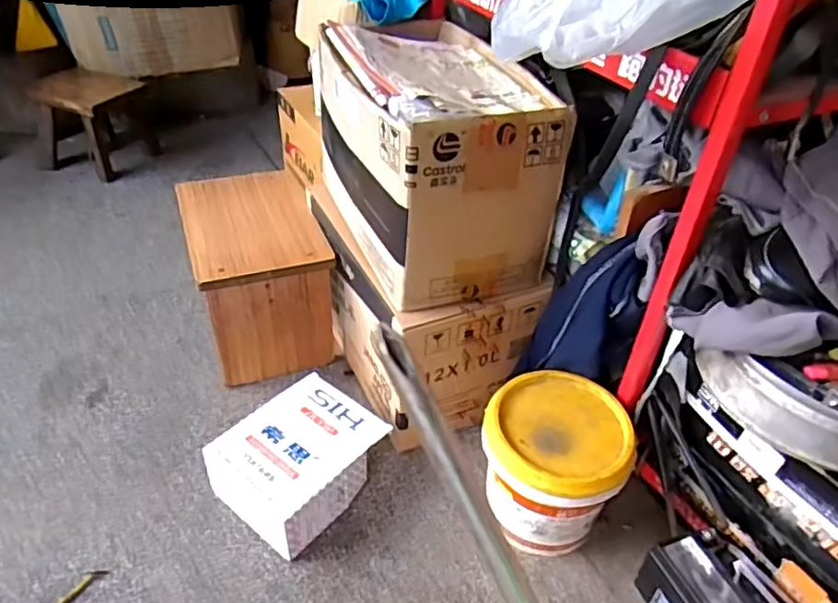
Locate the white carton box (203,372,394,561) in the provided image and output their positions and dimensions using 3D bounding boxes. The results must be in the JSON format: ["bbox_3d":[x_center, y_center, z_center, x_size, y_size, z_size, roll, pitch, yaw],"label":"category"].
[{"bbox_3d":[-0.158,0.211,0.843,0.164,0.096,0.191,29,44,27],"label":"white carton box"}]

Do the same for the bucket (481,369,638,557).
[{"bbox_3d":[0.163,0.213,0.800,0.164,0.185,0.165,3,38,-2],"label":"bucket"}]

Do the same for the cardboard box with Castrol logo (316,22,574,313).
[{"bbox_3d":[0.014,-0.211,0.867,0.234,0.236,0.381,-12,41,-20],"label":"cardboard box with Castrol logo"}]

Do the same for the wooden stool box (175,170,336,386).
[{"bbox_3d":[-0.272,-0.044,1.055,0.195,0.220,0.284,-11,42,-20],"label":"wooden stool box"}]

